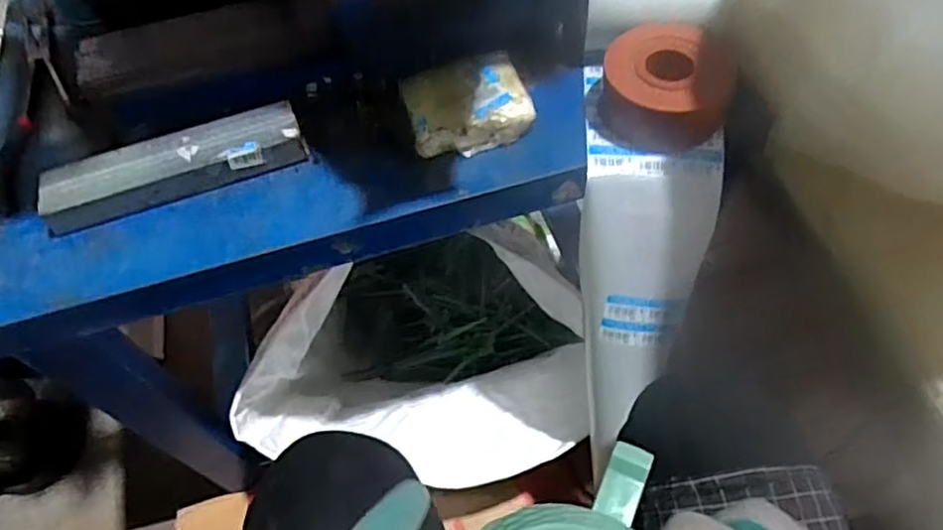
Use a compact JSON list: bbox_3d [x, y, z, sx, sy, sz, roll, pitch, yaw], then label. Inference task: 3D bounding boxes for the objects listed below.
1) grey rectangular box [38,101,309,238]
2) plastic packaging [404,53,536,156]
[{"bbox_3d":[-0.235,-0.079,0.508,0.199,0.026,0.047,-18,58,-7],"label":"grey rectangular box"},{"bbox_3d":[-0.004,-0.135,0.531,0.097,0.028,0.087,-13,58,-4],"label":"plastic packaging"}]

